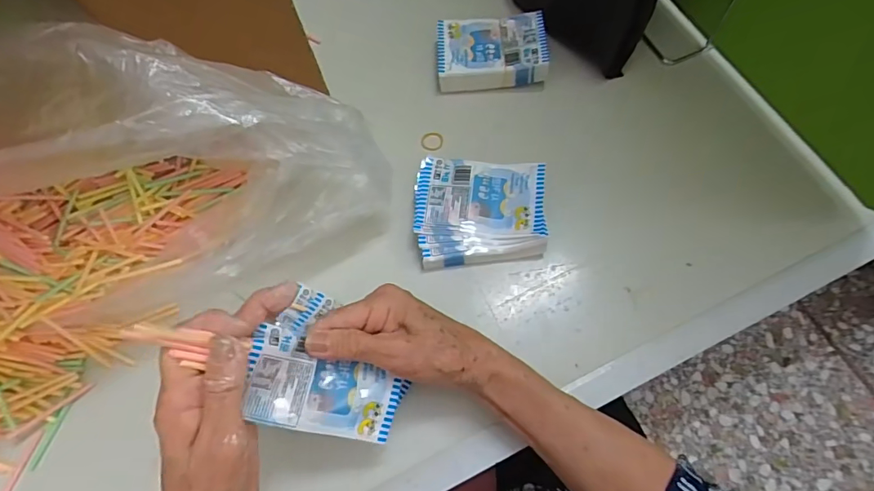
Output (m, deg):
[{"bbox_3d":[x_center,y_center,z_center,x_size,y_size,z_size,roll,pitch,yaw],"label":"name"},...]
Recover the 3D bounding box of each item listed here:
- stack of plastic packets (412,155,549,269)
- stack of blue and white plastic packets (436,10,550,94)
[{"bbox_3d":[0.036,-0.031,0.407,0.107,0.024,0.092,-1,69,2],"label":"stack of plastic packets"},{"bbox_3d":[0.053,-0.192,0.468,0.104,0.023,0.073,-3,69,1],"label":"stack of blue and white plastic packets"}]

